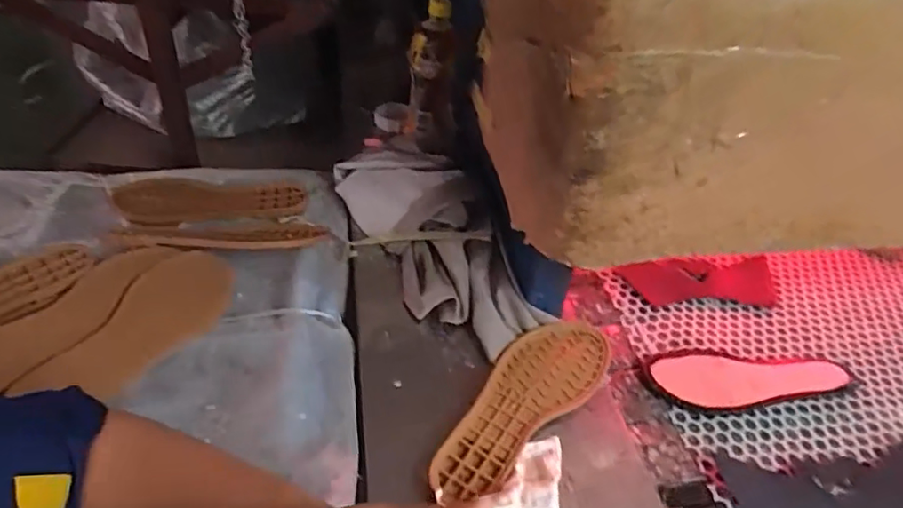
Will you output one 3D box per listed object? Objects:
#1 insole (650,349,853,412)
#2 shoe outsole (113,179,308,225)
[{"bbox_3d":[0.321,0.129,0.611,0.218,0.009,0.077,-5,41,-10],"label":"insole"},{"bbox_3d":[-0.303,-0.073,0.727,0.226,0.014,0.078,-1,40,-7],"label":"shoe outsole"}]

